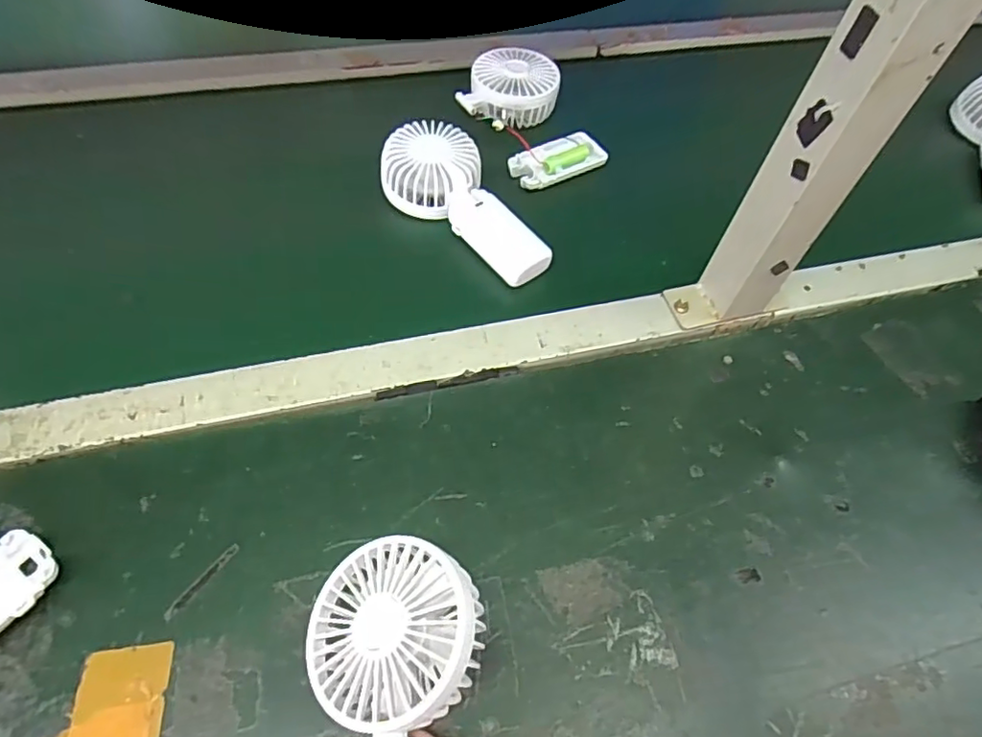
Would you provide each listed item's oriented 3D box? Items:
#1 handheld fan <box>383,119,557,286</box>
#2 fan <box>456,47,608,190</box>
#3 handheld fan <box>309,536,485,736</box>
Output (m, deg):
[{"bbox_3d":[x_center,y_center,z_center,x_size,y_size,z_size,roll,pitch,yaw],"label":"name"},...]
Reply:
[{"bbox_3d":[-0.028,-0.142,0.491,0.084,0.040,0.171,-26,63,-19],"label":"handheld fan"},{"bbox_3d":[0.037,-0.252,0.568,0.097,0.043,0.156,-27,63,-19],"label":"fan"},{"bbox_3d":[-0.047,0.169,0.264,0.082,0.035,0.175,0,60,-4],"label":"handheld fan"}]

